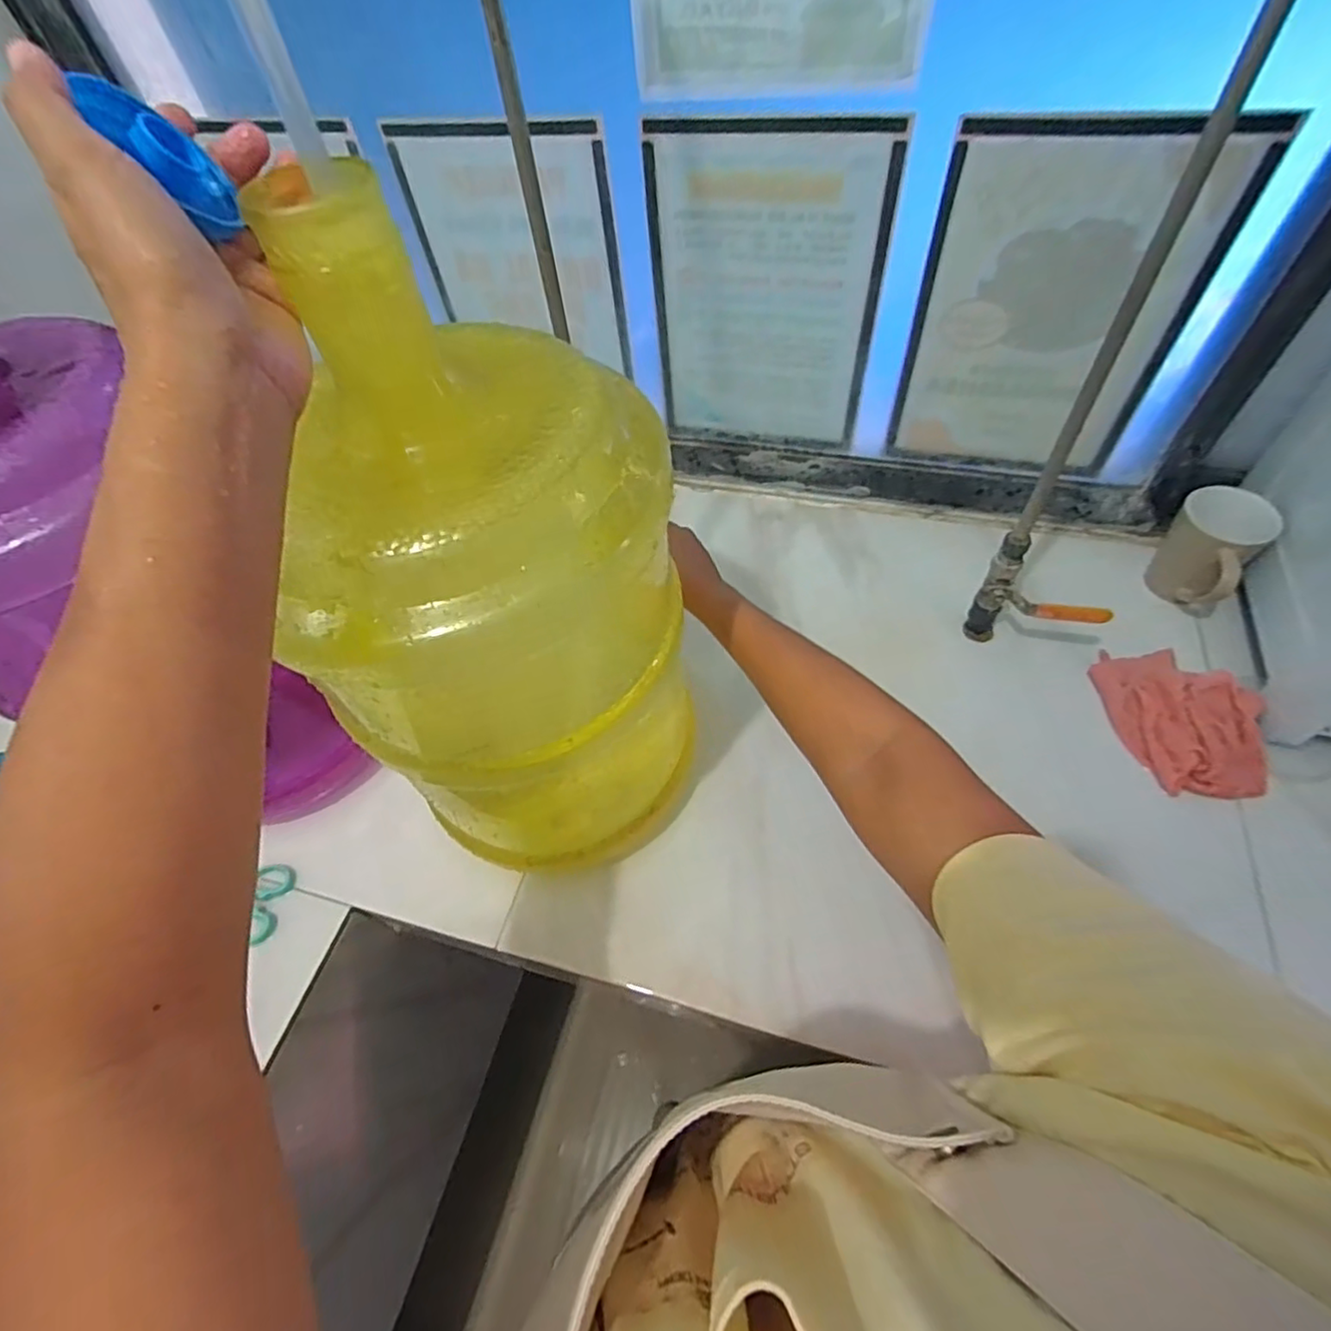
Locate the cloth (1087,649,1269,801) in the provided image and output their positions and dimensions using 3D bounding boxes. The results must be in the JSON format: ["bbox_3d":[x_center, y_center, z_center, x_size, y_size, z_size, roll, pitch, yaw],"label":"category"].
[{"bbox_3d":[0.503,0.051,0.609,0.118,0.032,0.150,-8,55,-1],"label":"cloth"}]

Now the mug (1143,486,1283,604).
[{"bbox_3d":[0.564,-0.118,0.667,0.108,0.100,0.080,-39,61,-20],"label":"mug"}]

